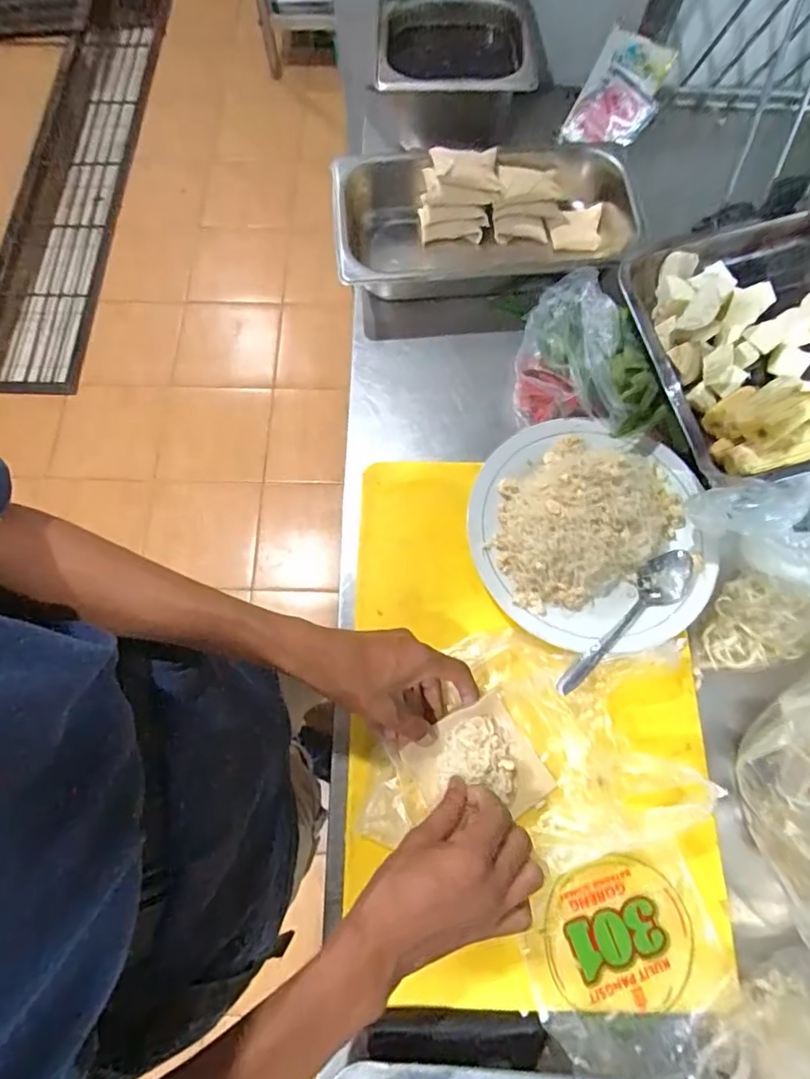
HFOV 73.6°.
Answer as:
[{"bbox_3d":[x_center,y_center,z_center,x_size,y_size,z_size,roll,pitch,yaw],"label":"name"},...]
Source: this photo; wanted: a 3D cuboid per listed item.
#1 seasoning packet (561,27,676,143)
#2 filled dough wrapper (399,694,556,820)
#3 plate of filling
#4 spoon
[{"bbox_3d":[0.249,-0.520,0.636,0.089,0.107,0.020,27,33,7],"label":"seasoning packet"},{"bbox_3d":[0.059,0.187,0.438,0.095,0.018,0.091,-31,75,-9],"label":"filled dough wrapper"},{"bbox_3d":[0.168,-0.011,0.479,0.214,0.045,0.209,0,73,0],"label":"plate of filling"},{"bbox_3d":[0.187,0.067,0.464,0.167,0.019,0.035,-38,76,-10],"label":"spoon"}]

